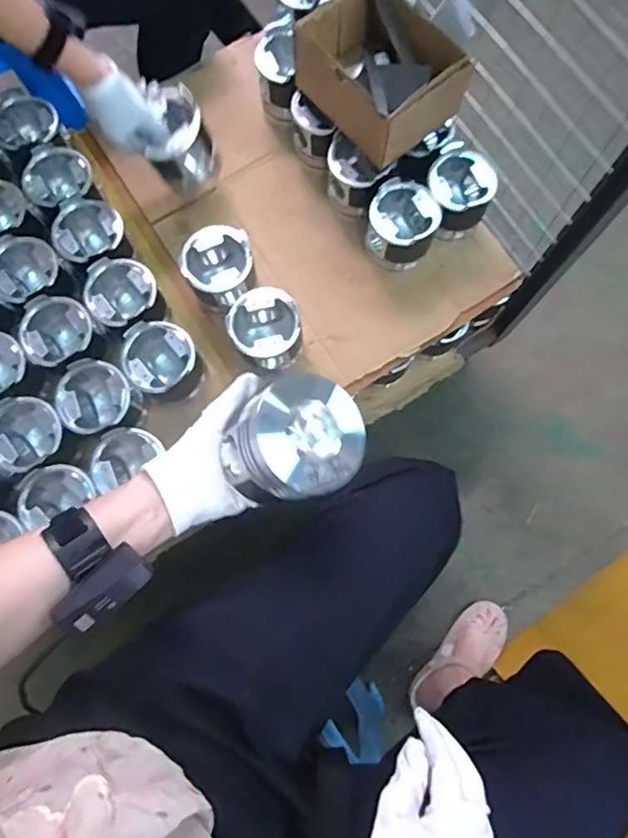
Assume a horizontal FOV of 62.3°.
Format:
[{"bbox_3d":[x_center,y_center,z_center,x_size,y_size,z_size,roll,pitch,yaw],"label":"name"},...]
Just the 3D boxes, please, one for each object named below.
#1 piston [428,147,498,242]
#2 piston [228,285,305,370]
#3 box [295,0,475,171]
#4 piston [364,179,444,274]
[{"bbox_3d":[0.221,-0.334,0.799,0.097,0.101,0.106,0,77,1],"label":"piston"},{"bbox_3d":[-0.064,-0.121,0.744,0.106,0.087,0.099,0,77,1],"label":"piston"},{"bbox_3d":[0.091,-0.486,0.727,0.159,0.091,0.206,-38,80,-7],"label":"box"},{"bbox_3d":[0.132,-0.288,0.782,0.097,0.104,0.101,0,77,1],"label":"piston"}]

